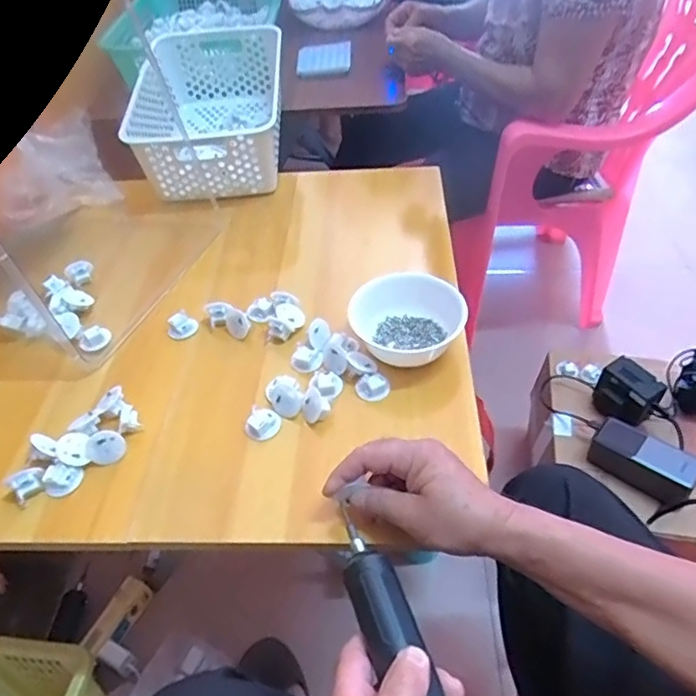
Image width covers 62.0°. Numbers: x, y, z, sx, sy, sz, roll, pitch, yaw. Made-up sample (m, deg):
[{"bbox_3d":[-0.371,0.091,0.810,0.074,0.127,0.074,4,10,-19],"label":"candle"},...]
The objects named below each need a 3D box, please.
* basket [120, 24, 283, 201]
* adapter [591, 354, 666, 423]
[{"bbox_3d":[-0.202,-0.347,0.867,0.203,0.133,0.327,-3,45,1],"label":"basket"},{"bbox_3d":[0.400,0.066,0.833,0.052,0.078,0.081,-31,51,-24],"label":"adapter"}]

